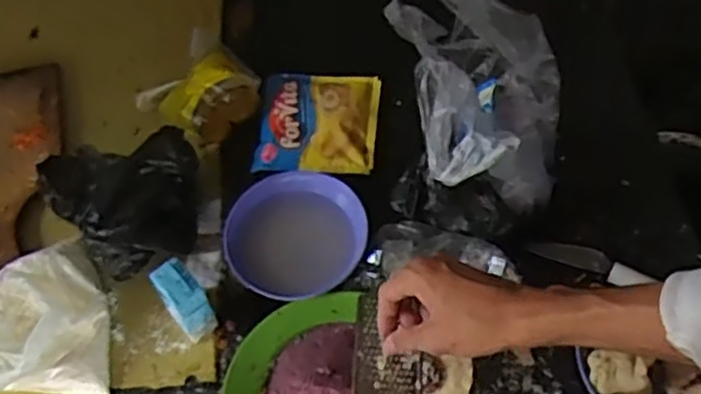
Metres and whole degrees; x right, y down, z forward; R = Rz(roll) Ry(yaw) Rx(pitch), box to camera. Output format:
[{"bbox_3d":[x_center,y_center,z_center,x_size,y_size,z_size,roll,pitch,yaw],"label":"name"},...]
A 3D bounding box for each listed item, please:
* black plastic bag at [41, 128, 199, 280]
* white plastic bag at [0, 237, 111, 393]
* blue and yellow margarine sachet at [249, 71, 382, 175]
[{"bbox_3d":[-0.245,0.008,0.804,0.163,0.062,0.156,-17,59,-11],"label":"black plastic bag"},{"bbox_3d":[-0.324,0.123,0.746,0.147,0.063,0.165,-4,57,-3],"label":"white plastic bag"},{"bbox_3d":[-0.038,-0.090,0.866,0.138,0.021,0.137,5,57,3],"label":"blue and yellow margarine sachet"}]

